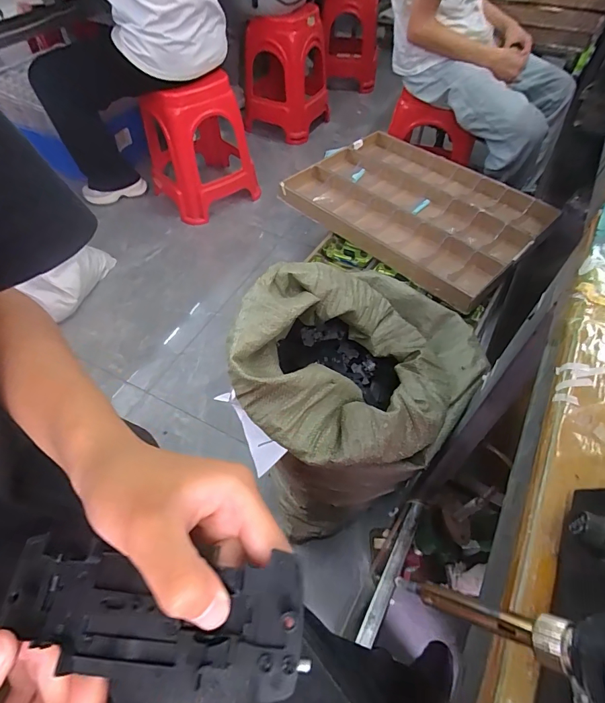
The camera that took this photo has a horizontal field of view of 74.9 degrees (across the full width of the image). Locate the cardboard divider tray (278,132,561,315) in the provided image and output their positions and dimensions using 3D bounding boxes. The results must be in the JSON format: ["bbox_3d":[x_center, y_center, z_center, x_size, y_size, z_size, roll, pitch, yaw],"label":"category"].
[{"bbox_3d":[0.311,-0.423,1.137,0.471,0.056,0.665,-38,62,-24],"label":"cardboard divider tray"}]

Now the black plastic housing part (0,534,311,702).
[{"bbox_3d":[-0.060,0.104,0.157,0.121,0.016,0.043,0,53,9],"label":"black plastic housing part"}]

